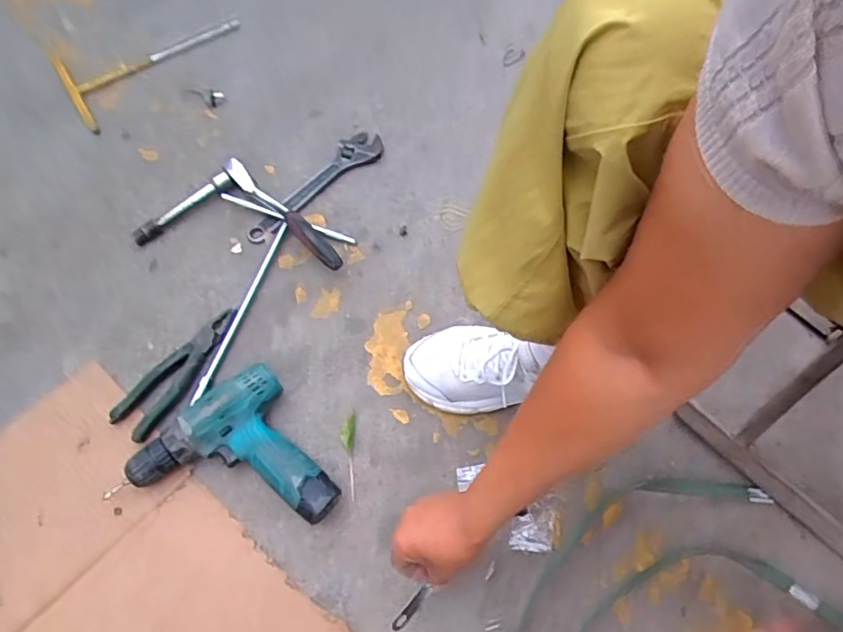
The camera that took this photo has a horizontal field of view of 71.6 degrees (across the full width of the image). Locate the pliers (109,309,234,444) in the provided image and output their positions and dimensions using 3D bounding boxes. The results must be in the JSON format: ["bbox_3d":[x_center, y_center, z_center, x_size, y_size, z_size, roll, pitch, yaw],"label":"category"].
[{"bbox_3d":[-0.294,0.066,0.711,0.051,0.019,0.181,32,68,12],"label":"pliers"}]

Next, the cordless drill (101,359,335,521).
[{"bbox_3d":[-0.209,0.175,0.643,0.192,0.050,0.187,-34,72,-13],"label":"cordless drill"}]

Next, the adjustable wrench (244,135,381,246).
[{"bbox_3d":[-0.151,-0.190,0.843,0.053,0.012,0.244,40,70,14],"label":"adjustable wrench"}]

